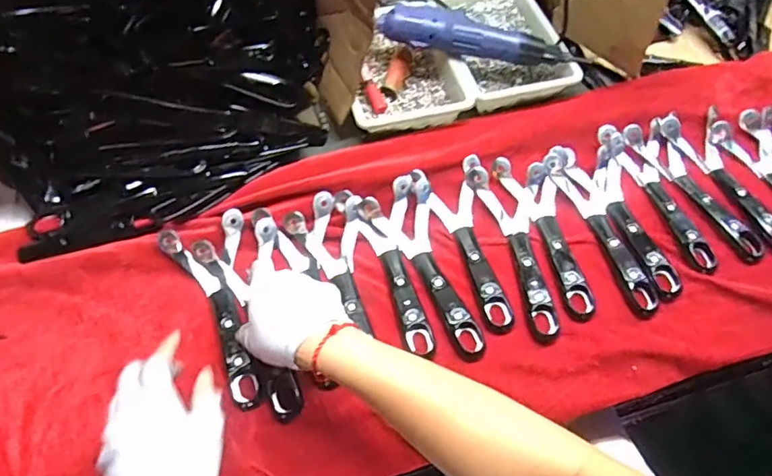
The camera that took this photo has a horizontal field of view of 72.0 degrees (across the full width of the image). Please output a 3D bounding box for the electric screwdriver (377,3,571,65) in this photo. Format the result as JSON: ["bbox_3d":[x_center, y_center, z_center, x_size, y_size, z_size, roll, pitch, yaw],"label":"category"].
[{"bbox_3d":[0.112,-0.254,0.659,0.231,0.046,0.056,10,60,4],"label":"electric screwdriver"}]

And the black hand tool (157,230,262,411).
[{"bbox_3d":[-0.172,0.072,0.532,0.038,0.019,0.207,-27,64,-16],"label":"black hand tool"}]

